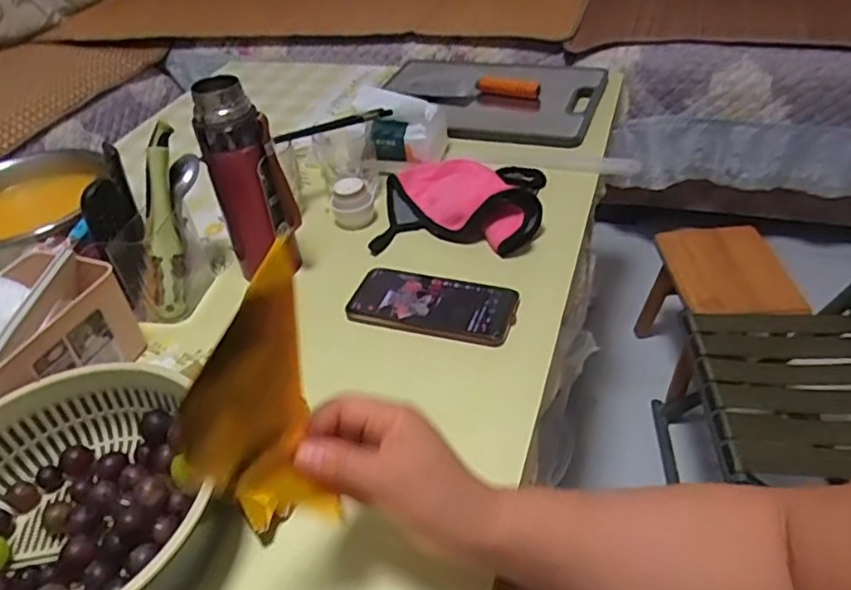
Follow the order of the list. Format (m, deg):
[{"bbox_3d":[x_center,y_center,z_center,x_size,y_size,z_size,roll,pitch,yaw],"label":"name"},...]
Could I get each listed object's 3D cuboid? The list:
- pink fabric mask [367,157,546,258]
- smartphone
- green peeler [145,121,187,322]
[{"bbox_3d":[0.042,-0.114,0.754,0.187,0.055,0.163,3,41,12],"label":"pink fabric mask"},{"bbox_3d":[0.007,0.011,0.637,0.165,0.020,0.074,10,43,19],"label":"smartphone"},{"bbox_3d":[-0.270,-0.074,0.650,0.044,0.201,0.031,0,6,8],"label":"green peeler"}]

